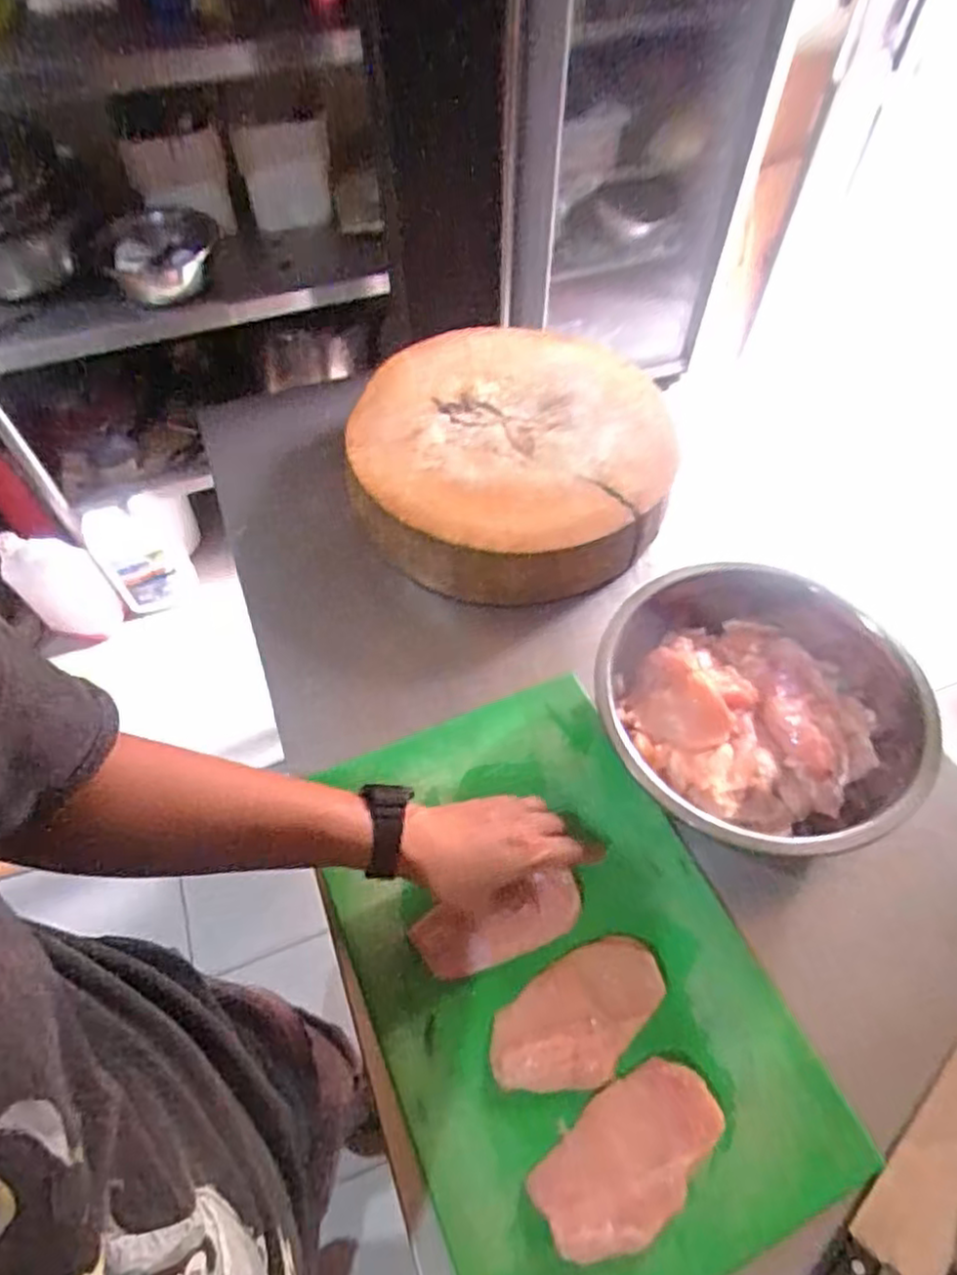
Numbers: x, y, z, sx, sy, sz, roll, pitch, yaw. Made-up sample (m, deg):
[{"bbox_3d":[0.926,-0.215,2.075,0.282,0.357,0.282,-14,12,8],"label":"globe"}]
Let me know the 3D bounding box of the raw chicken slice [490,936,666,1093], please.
[{"bbox_3d":[0.079,0.295,0.538,0.146,0.009,0.078,-32,62,-18],"label":"raw chicken slice"}]

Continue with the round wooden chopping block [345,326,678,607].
[{"bbox_3d":[0.037,-0.227,0.859,0.368,0.095,0.396,4,57,4],"label":"round wooden chopping block"}]

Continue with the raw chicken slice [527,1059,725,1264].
[{"bbox_3d":[0.107,0.364,0.485,0.138,0.013,0.075,-37,63,-21],"label":"raw chicken slice"}]

